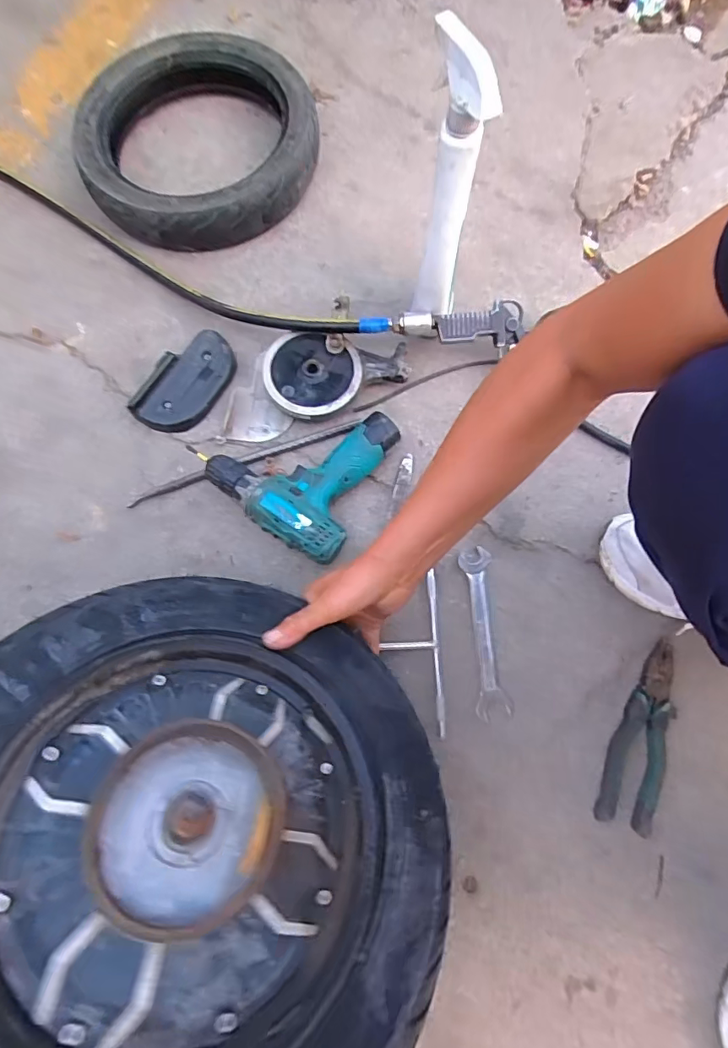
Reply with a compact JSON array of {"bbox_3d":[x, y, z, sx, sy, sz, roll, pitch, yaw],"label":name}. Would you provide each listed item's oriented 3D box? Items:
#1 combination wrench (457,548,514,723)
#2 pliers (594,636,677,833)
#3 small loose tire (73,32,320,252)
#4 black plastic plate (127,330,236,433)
[{"bbox_3d":[0.137,0.119,0.560,0.037,0.004,0.187,-3,74,-2],"label":"combination wrench"},{"bbox_3d":[0.299,0.221,0.524,0.054,0.021,0.193,23,75,6],"label":"pliers"},{"bbox_3d":[-0.236,-0.553,0.713,0.335,0.085,0.317,-9,73,1],"label":"small loose tire"},{"bbox_3d":[-0.227,-0.185,0.636,0.083,0.033,0.146,26,75,7],"label":"black plastic plate"}]

